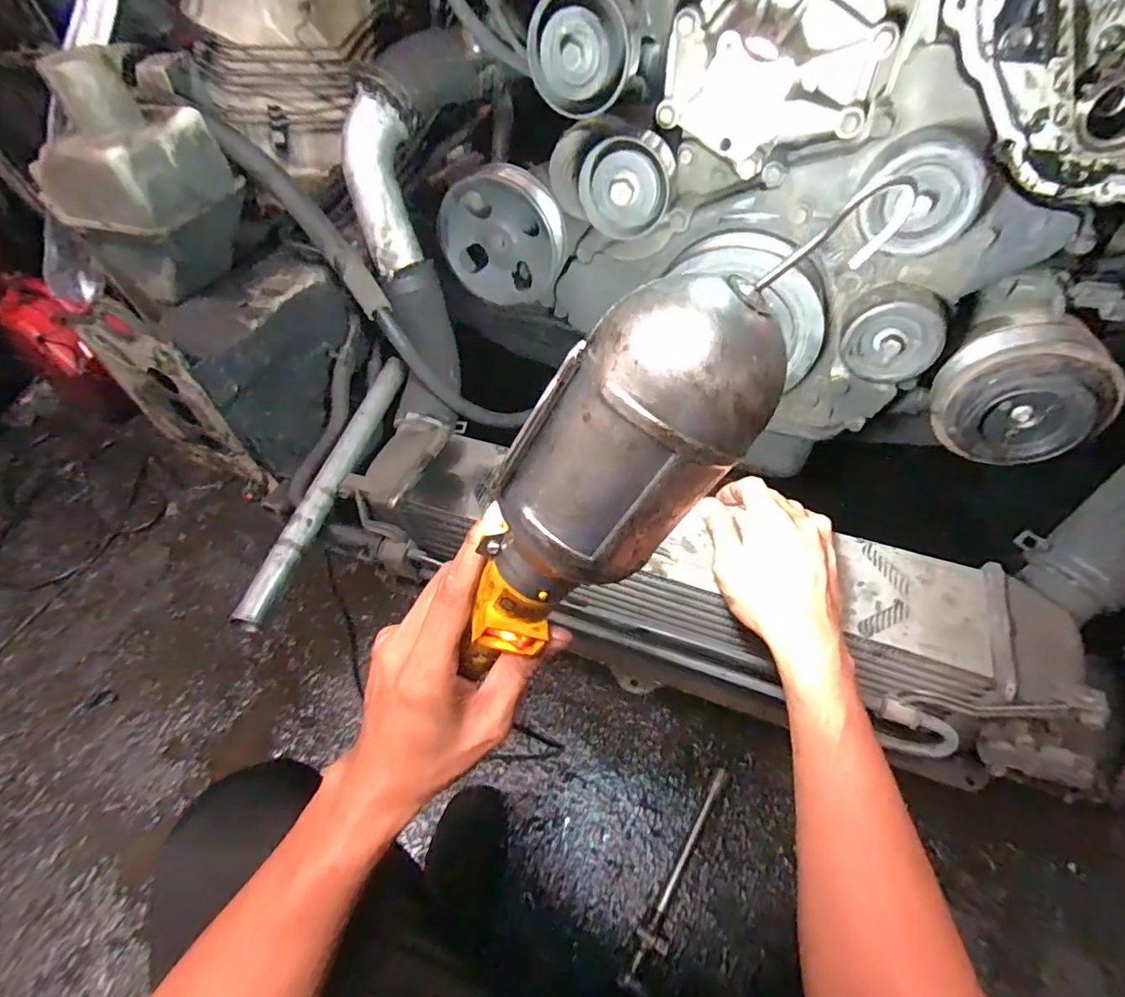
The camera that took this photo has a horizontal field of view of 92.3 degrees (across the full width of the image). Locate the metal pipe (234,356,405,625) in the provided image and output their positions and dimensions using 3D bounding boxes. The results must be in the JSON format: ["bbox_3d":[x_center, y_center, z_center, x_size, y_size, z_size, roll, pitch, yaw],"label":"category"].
[{"bbox_3d":[-0.223,-0.029,0.532,0.021,0.022,0.321,9,54,8],"label":"metal pipe"}]

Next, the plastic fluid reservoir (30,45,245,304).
[{"bbox_3d":[-0.385,-0.292,0.498,0.134,0.175,0.122,25,58,19],"label":"plastic fluid reservoir"}]

